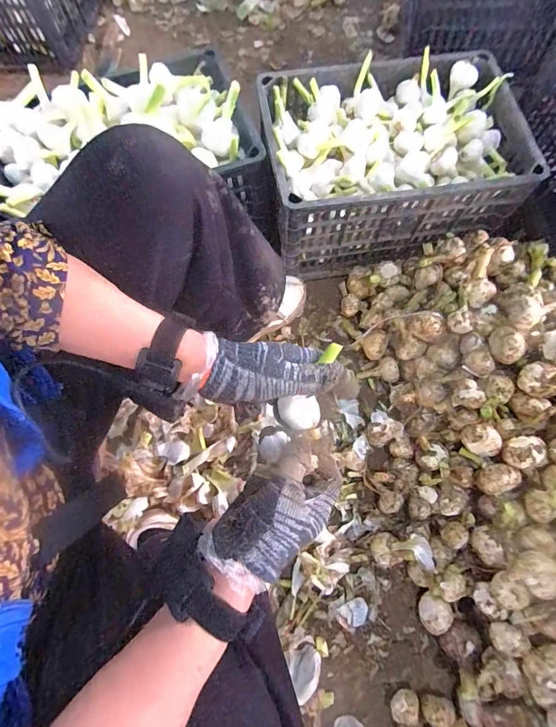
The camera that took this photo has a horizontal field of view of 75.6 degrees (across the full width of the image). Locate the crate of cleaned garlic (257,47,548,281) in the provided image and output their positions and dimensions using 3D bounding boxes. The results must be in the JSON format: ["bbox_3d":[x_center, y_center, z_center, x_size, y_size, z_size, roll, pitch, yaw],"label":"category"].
[{"bbox_3d":[0.200,-0.378,0.682,0.431,0.199,0.306,-7,74,-1],"label":"crate of cleaned garlic"}]

